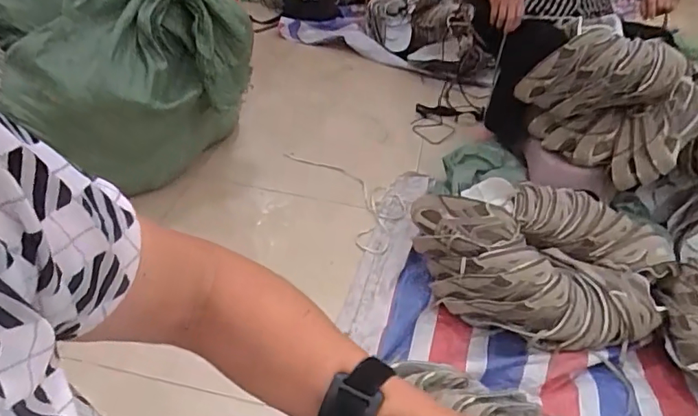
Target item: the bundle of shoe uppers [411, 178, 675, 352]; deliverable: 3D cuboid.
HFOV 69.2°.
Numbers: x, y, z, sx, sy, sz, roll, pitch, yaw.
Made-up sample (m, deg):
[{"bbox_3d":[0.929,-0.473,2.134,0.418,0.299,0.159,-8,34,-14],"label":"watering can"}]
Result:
[{"bbox_3d":[0.405,0.100,1.110,0.518,0.158,0.383,8,39,3],"label":"bundle of shoe uppers"}]

